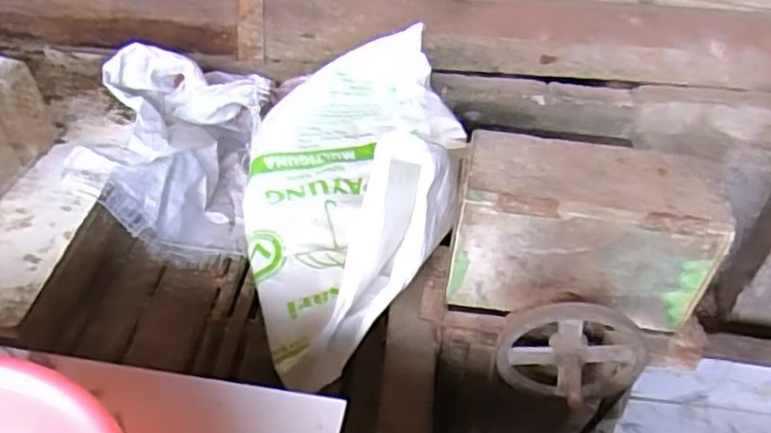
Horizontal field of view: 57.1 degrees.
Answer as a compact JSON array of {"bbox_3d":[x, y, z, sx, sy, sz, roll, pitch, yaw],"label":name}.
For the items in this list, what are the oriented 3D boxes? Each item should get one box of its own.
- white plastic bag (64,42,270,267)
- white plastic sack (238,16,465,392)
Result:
[{"bbox_3d":[-0.425,-0.136,1.475,0.322,0.273,0.390,4,40,-1],"label":"white plastic bag"},{"bbox_3d":[-0.064,-0.089,1.277,0.380,0.266,0.753,4,40,-1],"label":"white plastic sack"}]

